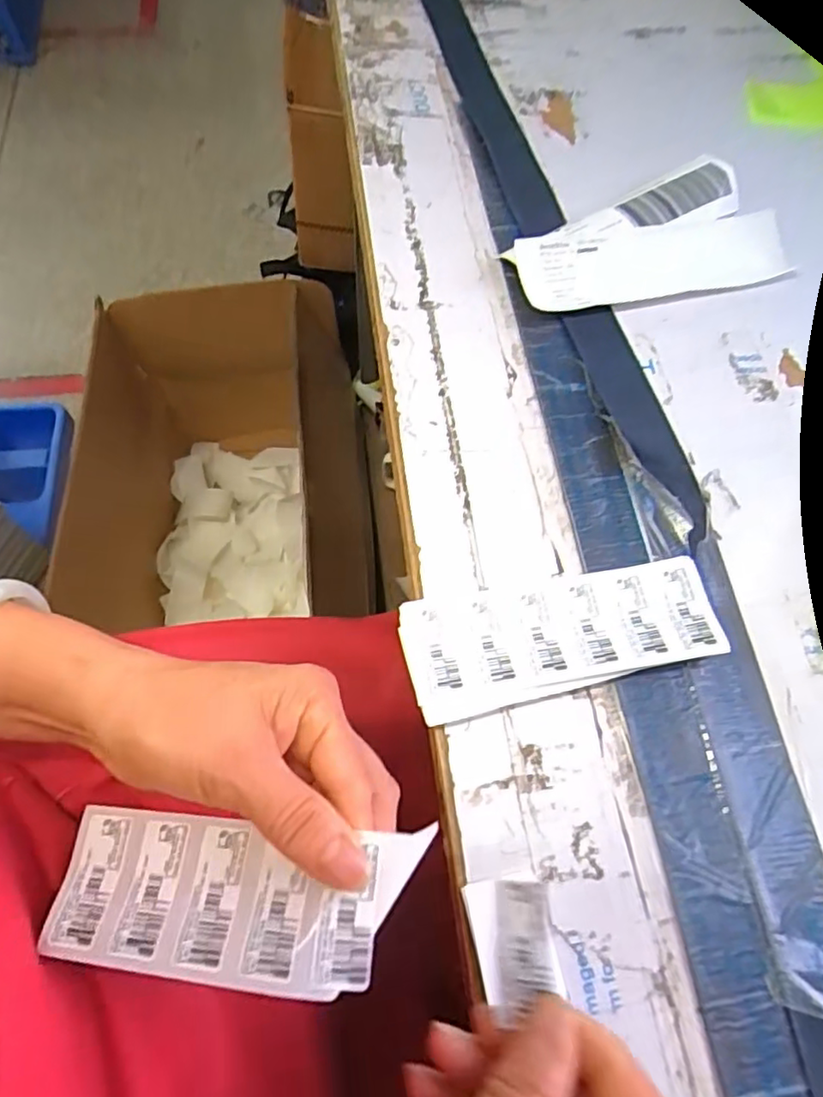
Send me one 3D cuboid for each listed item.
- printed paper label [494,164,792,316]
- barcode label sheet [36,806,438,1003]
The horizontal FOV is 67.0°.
[{"bbox_3d":[0.162,-0.217,0.443,0.190,0.023,0.102,-13,65,-10],"label":"printed paper label"},{"bbox_3d":[-0.066,0.126,0.225,0.138,0.007,0.052,-4,56,12],"label":"barcode label sheet"}]

